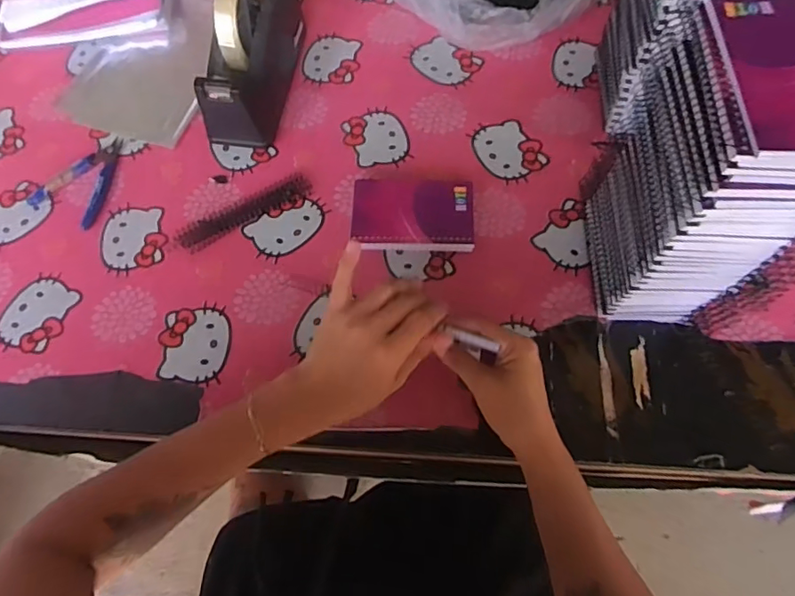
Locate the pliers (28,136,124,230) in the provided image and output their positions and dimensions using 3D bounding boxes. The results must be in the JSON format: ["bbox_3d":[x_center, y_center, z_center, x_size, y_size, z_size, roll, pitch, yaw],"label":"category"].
[{"bbox_3d":[-0.361,-0.144,0.628,0.087,0.009,0.116,24,70,12],"label":"pliers"}]

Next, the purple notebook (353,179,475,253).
[{"bbox_3d":[0.017,-0.089,0.584,0.127,0.029,0.075,1,67,2],"label":"purple notebook"}]

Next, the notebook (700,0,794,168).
[{"bbox_3d":[0.246,-0.140,0.335,0.086,0.013,0.129,2,67,3],"label":"notebook"}]

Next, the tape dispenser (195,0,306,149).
[{"bbox_3d":[-0.168,-0.290,0.624,0.077,0.127,0.189,8,67,5],"label":"tape dispenser"}]

